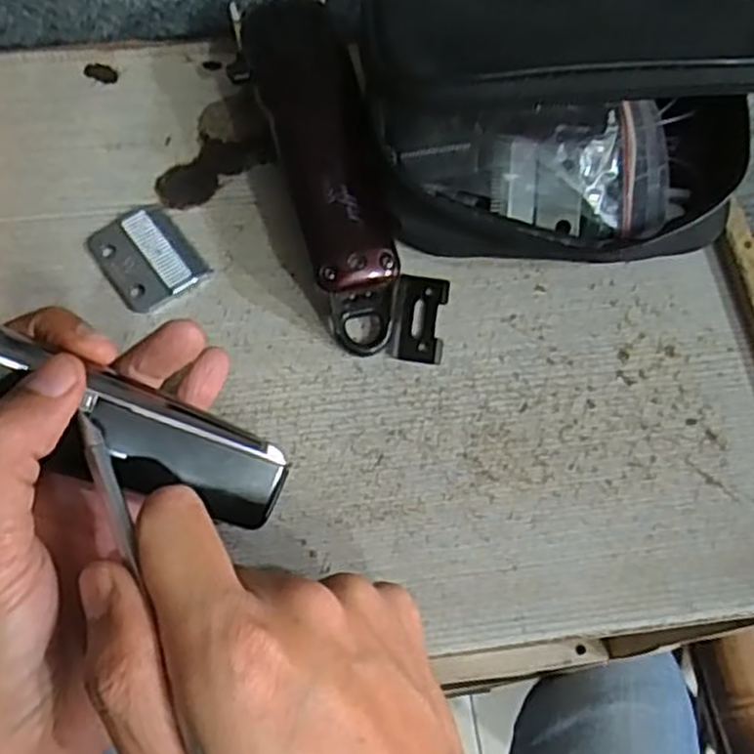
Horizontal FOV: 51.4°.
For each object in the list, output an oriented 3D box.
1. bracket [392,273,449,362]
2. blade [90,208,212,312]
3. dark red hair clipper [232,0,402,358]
[{"bbox_3d":[0.019,-0.026,0.336,0.022,0.004,0.040,9,66,1],"label":"bracket"},{"bbox_3d":[-0.101,-0.053,0.342,0.037,0.004,0.047,-37,72,-17],"label":"blade"},{"bbox_3d":[-0.024,-0.093,0.340,0.047,0.047,0.150,-16,67,-10],"label":"dark red hair clipper"}]

